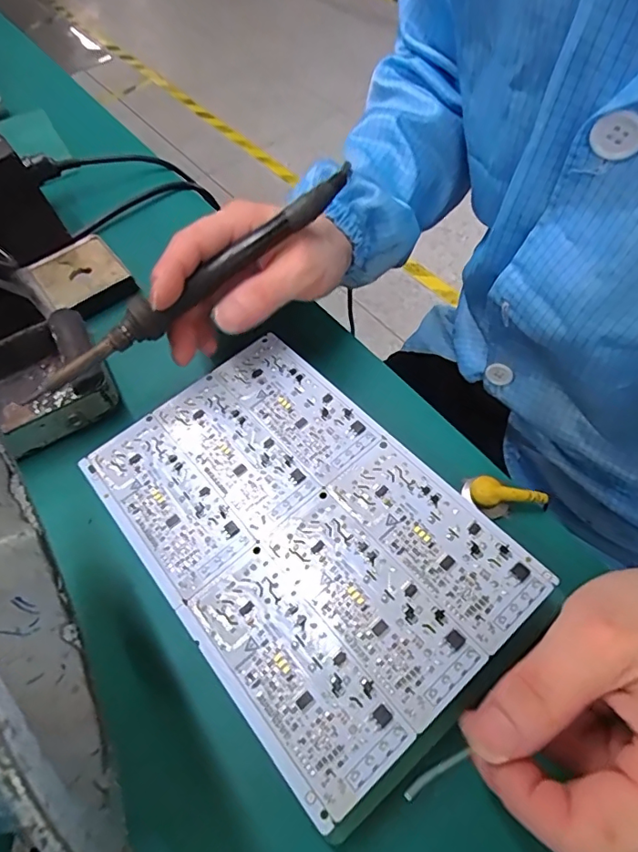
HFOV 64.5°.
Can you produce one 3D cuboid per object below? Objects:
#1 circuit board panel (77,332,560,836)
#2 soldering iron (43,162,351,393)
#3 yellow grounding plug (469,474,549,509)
[{"bbox_3d":[-0.014,0.045,0.250,0.134,0.004,0.206,-38,61,-17],"label":"circuit board panel"},{"bbox_3d":[-0.064,-0.080,0.273,0.197,0.019,0.020,-37,63,-5],"label":"soldering iron"},{"bbox_3d":[0.098,0.037,0.263,0.038,0.007,0.015,14,60,15],"label":"yellow grounding plug"}]

